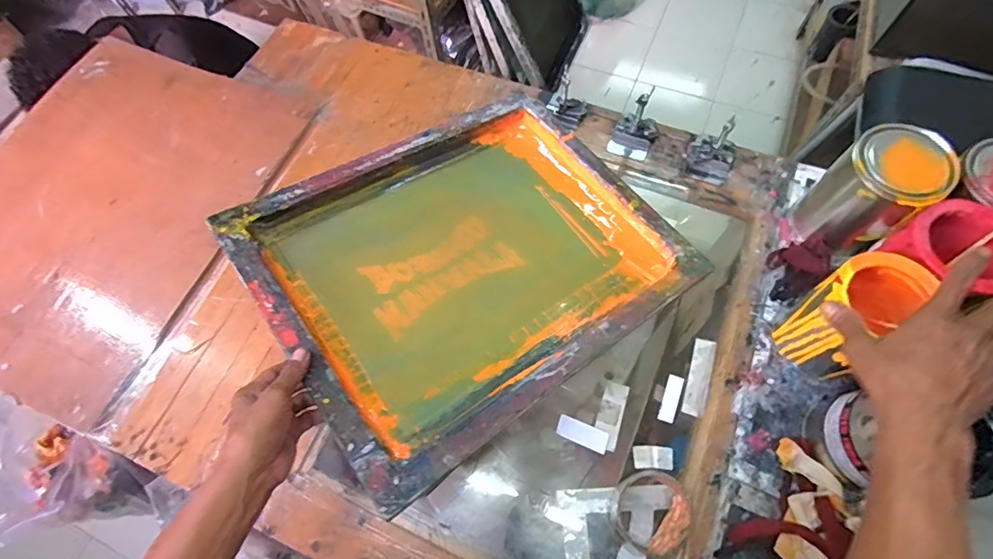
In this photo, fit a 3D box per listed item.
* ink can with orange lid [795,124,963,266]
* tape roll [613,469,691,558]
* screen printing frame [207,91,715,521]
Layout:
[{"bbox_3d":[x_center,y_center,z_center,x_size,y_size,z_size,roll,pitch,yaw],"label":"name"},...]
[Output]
[{"bbox_3d":[0.472,-0.106,0.612,0.109,0.146,0.105,-41,71,-13],"label":"ink can with orange lid"},{"bbox_3d":[0.176,0.262,0.540,0.079,0.037,0.086,26,71,13],"label":"tape roll"},{"bbox_3d":[-0.031,-0.032,0.615,0.487,0.038,0.390,-31,69,-23],"label":"screen printing frame"}]

